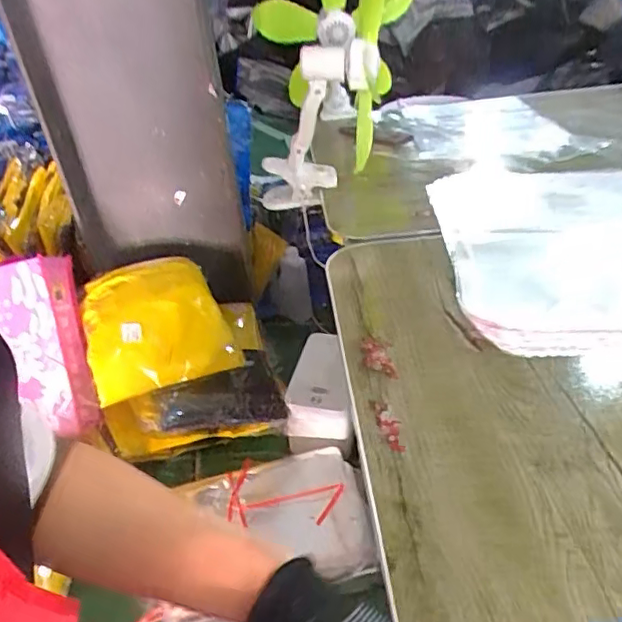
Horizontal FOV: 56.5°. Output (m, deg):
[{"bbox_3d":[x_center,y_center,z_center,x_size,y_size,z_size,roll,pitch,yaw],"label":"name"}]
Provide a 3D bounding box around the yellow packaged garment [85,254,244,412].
[{"bbox_3d":[-0.270,0.013,0.998,0.231,0.066,0.258,-14,57,-21],"label":"yellow packaged garment"}]

